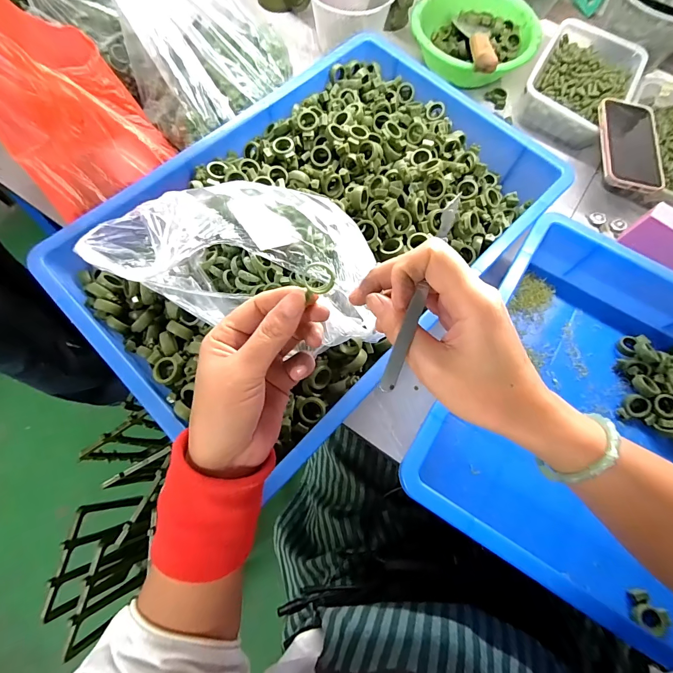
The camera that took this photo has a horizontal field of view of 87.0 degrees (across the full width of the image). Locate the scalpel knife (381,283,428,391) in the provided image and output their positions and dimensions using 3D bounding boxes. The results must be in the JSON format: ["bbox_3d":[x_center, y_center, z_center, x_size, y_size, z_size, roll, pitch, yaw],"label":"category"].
[{"bbox_3d":[0.041,0.001,0.213,0.009,0.004,0.065,22,80,6],"label":"scalpel knife"}]

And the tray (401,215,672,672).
[{"bbox_3d":[0.379,0.144,0.366,0.537,0.077,0.357,32,73,9],"label":"tray"}]

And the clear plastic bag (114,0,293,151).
[{"bbox_3d":[-0.183,-0.425,0.447,0.222,0.177,0.233,-33,75,-12],"label":"clear plastic bag"}]

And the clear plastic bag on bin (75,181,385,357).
[{"bbox_3d":[-0.068,-0.082,0.313,0.224,0.088,0.146,13,71,3],"label":"clear plastic bag on bin"}]

